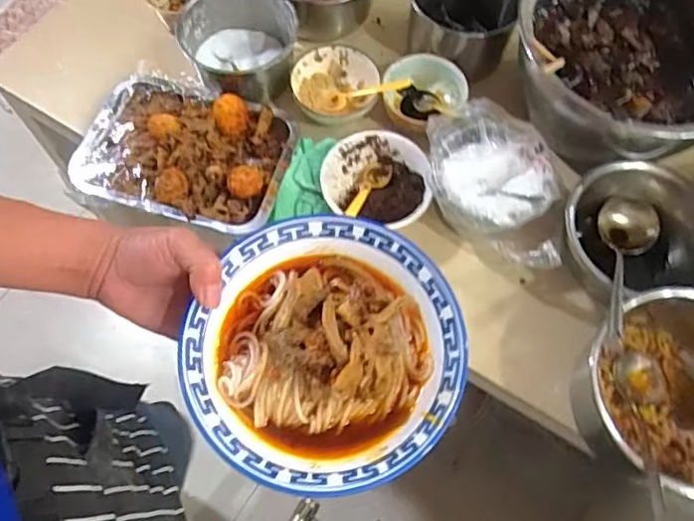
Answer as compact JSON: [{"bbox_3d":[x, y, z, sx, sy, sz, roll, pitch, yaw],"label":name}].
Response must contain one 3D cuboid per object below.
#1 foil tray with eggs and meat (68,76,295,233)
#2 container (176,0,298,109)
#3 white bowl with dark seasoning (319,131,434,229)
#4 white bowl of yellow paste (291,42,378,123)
[{"bbox_3d":[-0.203,-0.140,0.754,0.252,0.050,0.180,11,67,2],"label":"foil tray with eggs and meat"},{"bbox_3d":[-0.146,-0.283,0.838,0.153,0.097,0.169,-11,68,-7],"label":"container"},{"bbox_3d":[0.036,-0.094,0.749,0.133,0.042,0.136,1,67,-2],"label":"white bowl with dark seasoning"},{"bbox_3d":[-0.017,-0.228,0.805,0.112,0.046,0.107,1,67,-2],"label":"white bowl of yellow paste"}]

